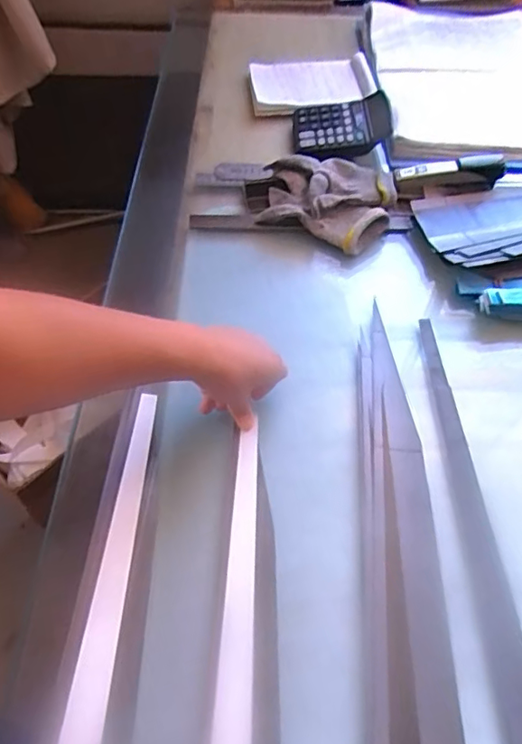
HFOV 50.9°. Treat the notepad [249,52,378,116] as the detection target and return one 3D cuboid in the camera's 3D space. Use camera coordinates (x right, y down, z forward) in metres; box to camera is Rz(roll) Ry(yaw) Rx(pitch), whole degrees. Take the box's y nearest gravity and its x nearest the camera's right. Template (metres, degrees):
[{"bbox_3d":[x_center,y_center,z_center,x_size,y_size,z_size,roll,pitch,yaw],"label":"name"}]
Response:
[{"bbox_3d":[0.090,-0.487,0.931,0.211,0.030,0.174,-3,45,-1],"label":"notepad"}]

